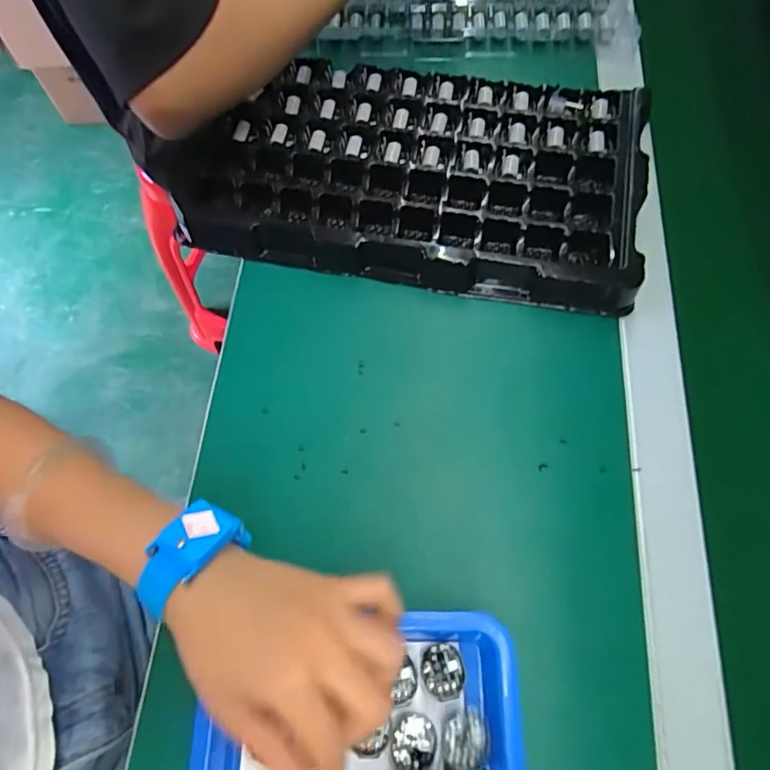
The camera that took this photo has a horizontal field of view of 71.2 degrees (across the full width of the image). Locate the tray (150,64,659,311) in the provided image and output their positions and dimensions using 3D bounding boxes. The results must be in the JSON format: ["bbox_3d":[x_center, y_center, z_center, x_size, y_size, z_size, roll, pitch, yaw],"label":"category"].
[{"bbox_3d":[0.022,-0.184,0.445,0.366,0.033,0.206,11,68,5],"label":"tray"}]

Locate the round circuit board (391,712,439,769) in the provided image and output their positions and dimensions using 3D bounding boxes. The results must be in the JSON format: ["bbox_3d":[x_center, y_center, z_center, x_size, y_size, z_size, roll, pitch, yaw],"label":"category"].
[{"bbox_3d":[0.017,0.199,0.295,0.025,0.004,0.029,-5,68,-1],"label":"round circuit board"}]

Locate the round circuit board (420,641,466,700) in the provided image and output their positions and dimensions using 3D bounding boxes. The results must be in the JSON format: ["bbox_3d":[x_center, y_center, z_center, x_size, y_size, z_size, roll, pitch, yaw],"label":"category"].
[{"bbox_3d":[0.033,0.165,0.310,0.024,0.007,0.028,-12,68,-4],"label":"round circuit board"}]

